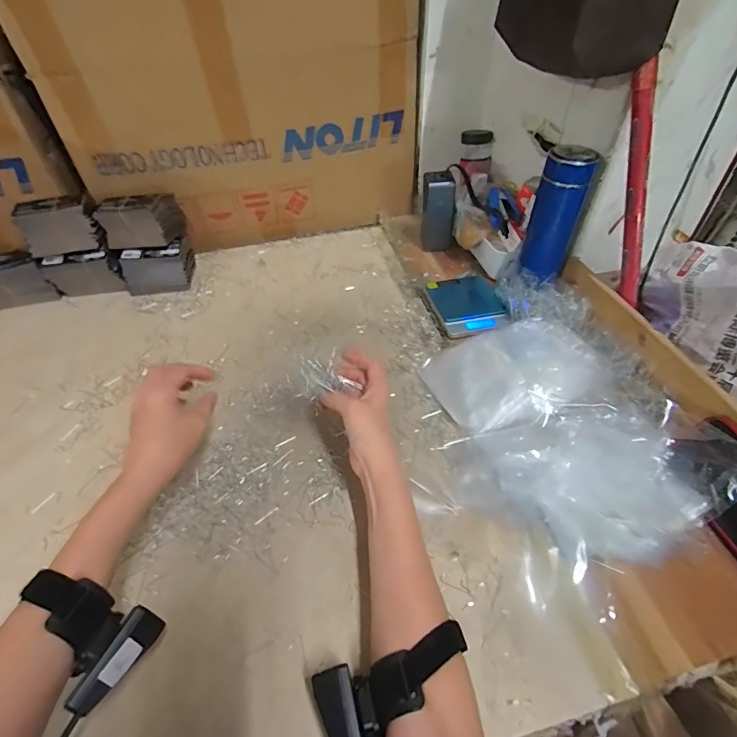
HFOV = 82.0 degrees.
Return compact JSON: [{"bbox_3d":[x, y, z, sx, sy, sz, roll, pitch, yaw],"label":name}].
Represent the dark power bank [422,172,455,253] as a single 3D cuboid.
[{"bbox_3d":[0.123,-0.277,0.764,0.055,0.131,0.044,-1,47,1],"label":"dark power bank"}]

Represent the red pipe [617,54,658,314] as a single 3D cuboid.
[{"bbox_3d":[0.327,-0.208,0.517,0.020,0.270,0.021,-23,28,-18],"label":"red pipe"}]

